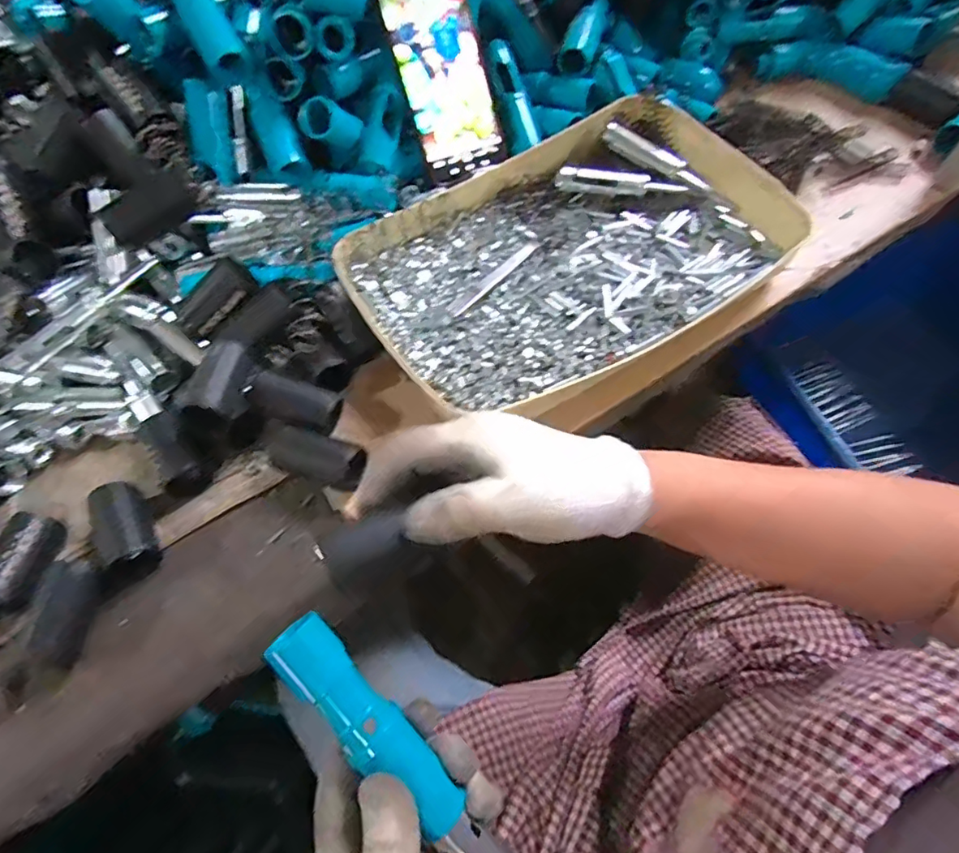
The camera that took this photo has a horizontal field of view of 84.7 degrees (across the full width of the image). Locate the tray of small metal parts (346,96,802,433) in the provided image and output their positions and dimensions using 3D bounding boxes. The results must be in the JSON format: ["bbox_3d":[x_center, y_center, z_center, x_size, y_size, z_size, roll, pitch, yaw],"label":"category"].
[{"bbox_3d":[0.073,-0.143,0.432,0.338,0.046,0.242,-33,64,-14],"label":"tray of small metal parts"}]

